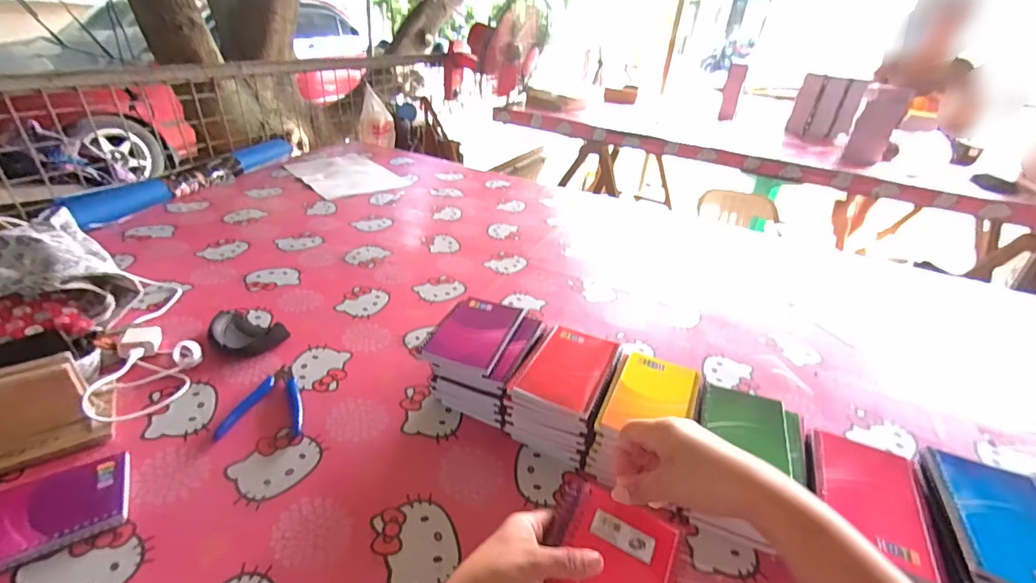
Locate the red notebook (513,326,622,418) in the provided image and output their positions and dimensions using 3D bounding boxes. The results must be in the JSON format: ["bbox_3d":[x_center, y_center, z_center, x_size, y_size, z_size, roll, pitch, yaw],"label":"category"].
[{"bbox_3d":[0.060,0.086,0.518,0.083,0.011,0.125,18,33,19],"label":"red notebook"}]

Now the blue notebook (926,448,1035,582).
[{"bbox_3d":[0.415,0.193,0.388,0.095,0.010,0.133,18,33,19],"label":"blue notebook"}]

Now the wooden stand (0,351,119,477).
[{"bbox_3d":[-0.490,0.124,0.433,0.161,0.071,0.075,-22,42,-37],"label":"wooden stand"}]

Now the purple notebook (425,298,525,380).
[{"bbox_3d":[-0.052,0.048,0.565,0.087,0.013,0.126,14,32,13],"label":"purple notebook"}]

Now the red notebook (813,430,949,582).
[{"bbox_3d":[0.317,0.183,0.413,0.088,0.006,0.125,18,33,19],"label":"red notebook"}]

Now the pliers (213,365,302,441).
[{"bbox_3d":[-0.284,0.122,0.531,0.084,0.015,0.107,-1,33,-10],"label":"pliers"}]

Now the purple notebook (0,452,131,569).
[{"bbox_3d":[-0.418,0.196,0.395,0.135,0.014,0.084,-17,39,-32],"label":"purple notebook"}]

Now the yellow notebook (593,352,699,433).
[{"bbox_3d":[0.144,0.110,0.491,0.080,0.006,0.132,20,35,21],"label":"yellow notebook"}]

